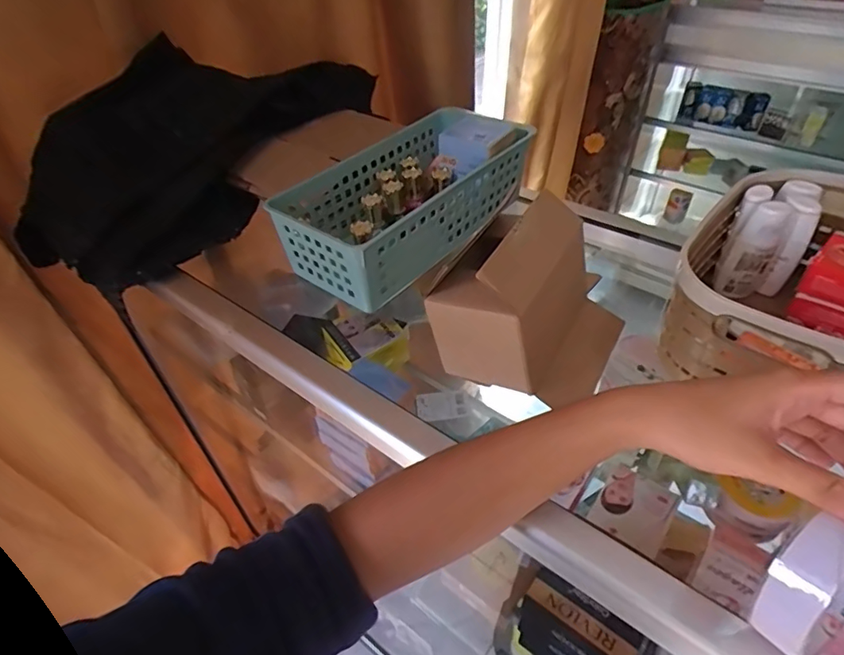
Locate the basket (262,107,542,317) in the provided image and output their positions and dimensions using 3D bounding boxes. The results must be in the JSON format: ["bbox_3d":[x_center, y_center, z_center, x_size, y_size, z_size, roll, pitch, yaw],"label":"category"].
[{"bbox_3d":[-0.018,-0.140,0.543,0.133,0.100,0.262,29,52,30],"label":"basket"}]

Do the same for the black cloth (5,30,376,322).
[{"bbox_3d":[-0.270,-0.251,0.664,0.486,0.181,0.288,-28,48,-24],"label":"black cloth"}]

